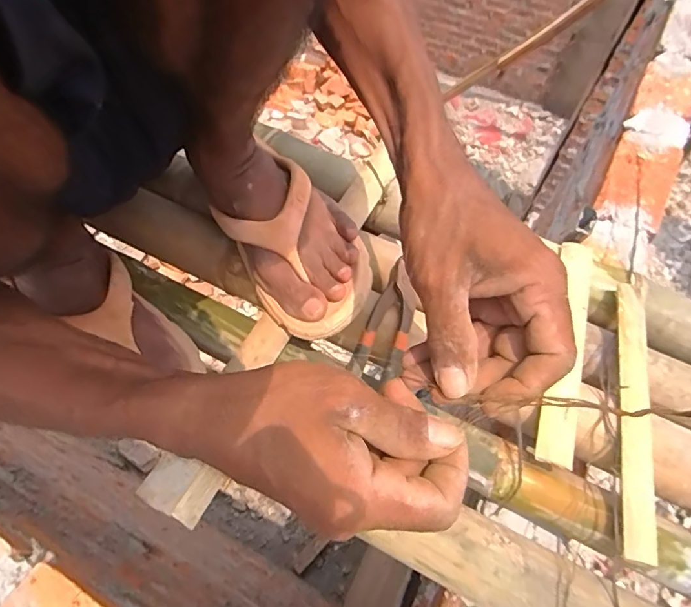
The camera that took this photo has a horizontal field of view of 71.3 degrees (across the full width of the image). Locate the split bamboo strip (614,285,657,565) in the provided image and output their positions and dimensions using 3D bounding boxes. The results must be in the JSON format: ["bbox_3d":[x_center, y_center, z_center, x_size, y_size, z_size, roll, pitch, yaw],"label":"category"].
[{"bbox_3d":[0.242,0.086,0.403,0.025,0.011,0.234,12,63,7],"label":"split bamboo strip"}]

